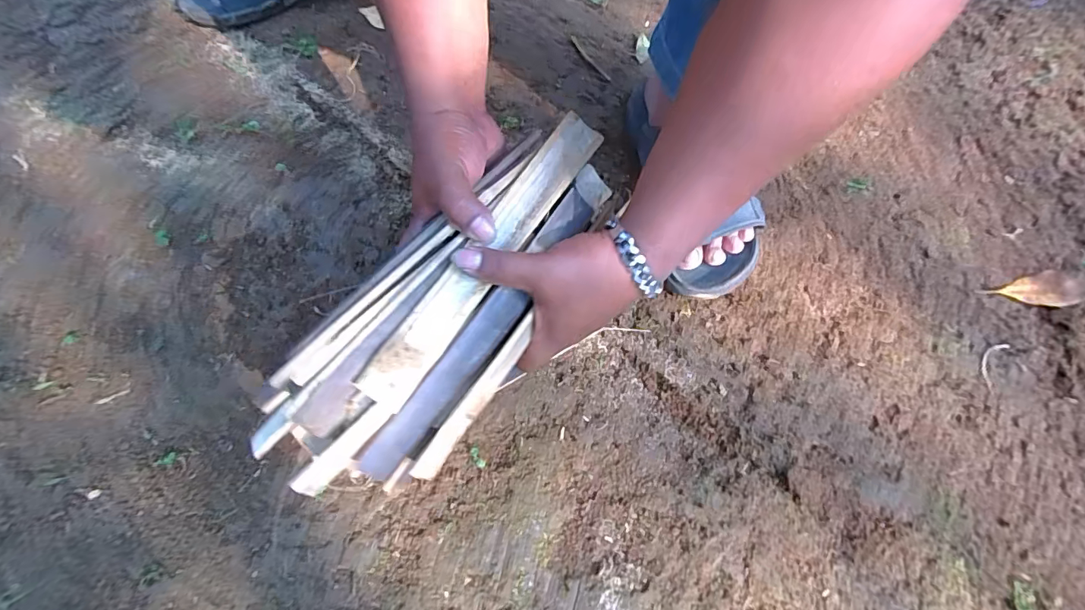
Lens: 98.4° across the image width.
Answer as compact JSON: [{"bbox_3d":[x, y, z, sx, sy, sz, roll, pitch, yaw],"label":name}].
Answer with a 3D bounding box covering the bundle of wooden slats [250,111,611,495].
[{"bbox_3d":[-0.064,-0.011,0.323,0.119,0.062,0.300,35,81,15],"label":"bundle of wooden slats"}]

